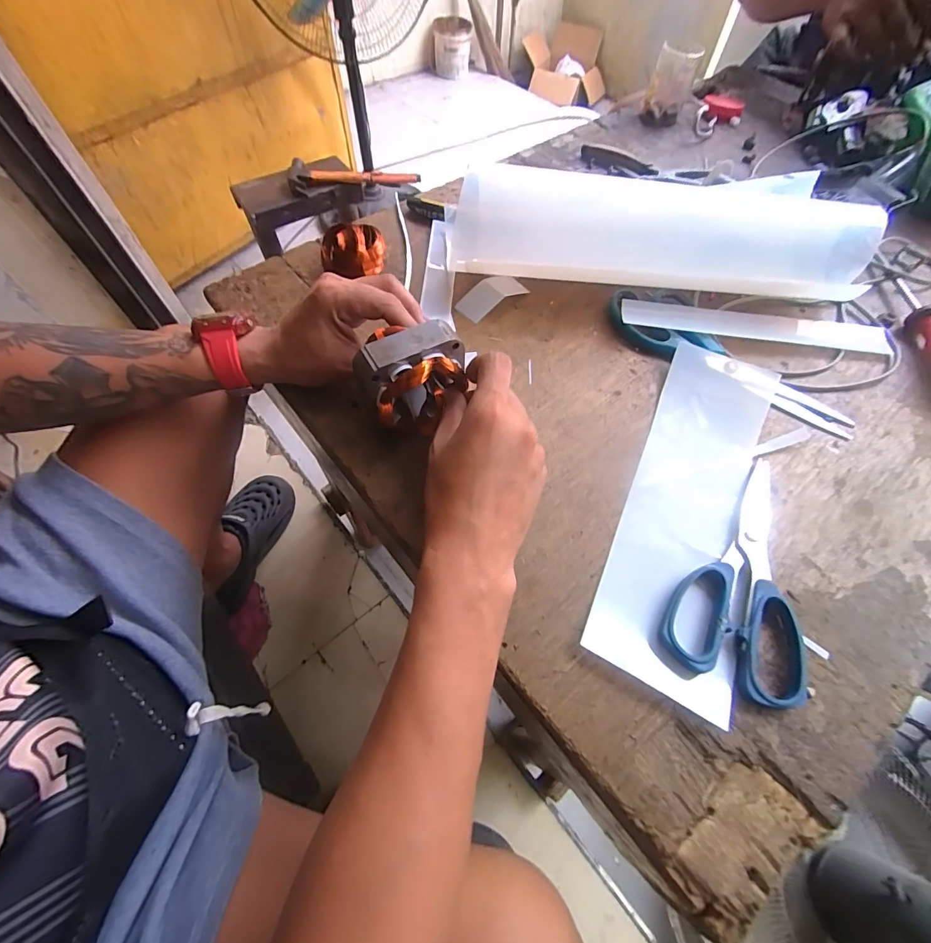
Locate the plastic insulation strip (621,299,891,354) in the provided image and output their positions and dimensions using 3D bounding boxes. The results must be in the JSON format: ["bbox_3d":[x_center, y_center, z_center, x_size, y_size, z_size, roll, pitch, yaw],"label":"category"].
[{"bbox_3d":[0.274,-0.137,0.397,0.250,0.006,0.037,6,64,-1],"label":"plastic insulation strip"}]

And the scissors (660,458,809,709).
[{"bbox_3d":[0.205,0.068,0.290,0.083,0.017,0.178,32,65,16],"label":"scissors"}]

